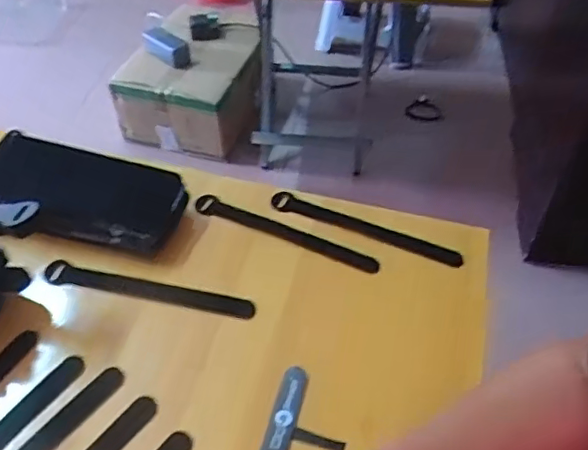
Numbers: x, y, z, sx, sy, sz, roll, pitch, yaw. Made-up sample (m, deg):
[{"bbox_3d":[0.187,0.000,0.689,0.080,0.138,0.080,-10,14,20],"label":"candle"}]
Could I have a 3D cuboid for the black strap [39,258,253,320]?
[{"bbox_3d":[-0.132,0.057,0.507,0.196,0.010,0.023,9,47,9],"label":"black strap"}]

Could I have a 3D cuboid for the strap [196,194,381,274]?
[{"bbox_3d":[-0.010,0.007,0.555,0.196,0.006,0.025,20,44,16],"label":"strap"}]

